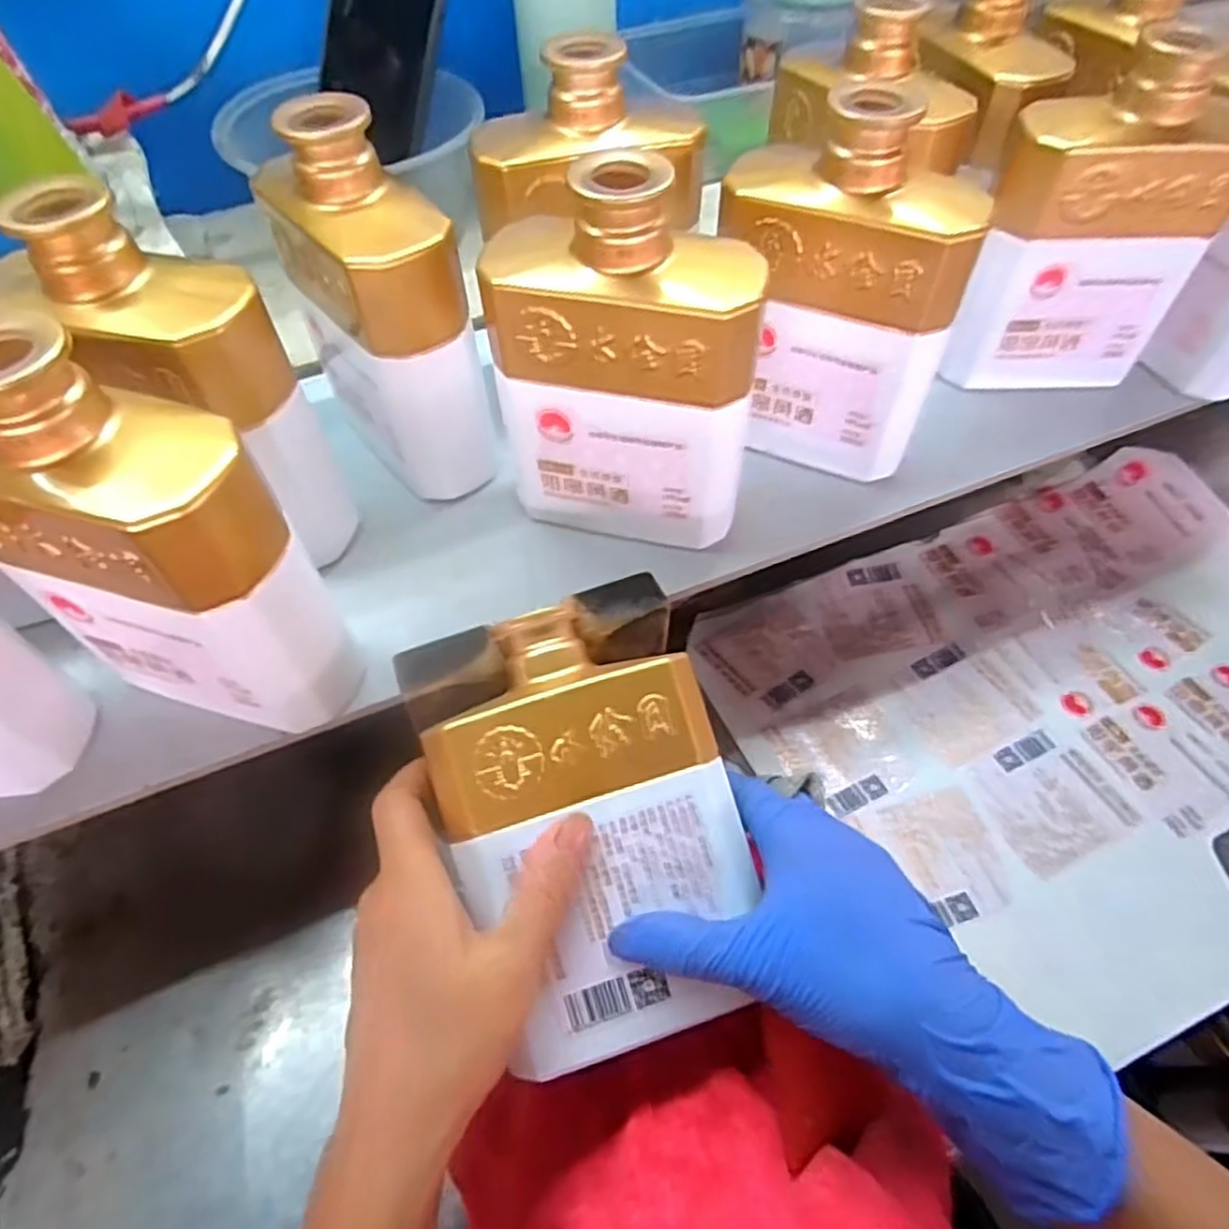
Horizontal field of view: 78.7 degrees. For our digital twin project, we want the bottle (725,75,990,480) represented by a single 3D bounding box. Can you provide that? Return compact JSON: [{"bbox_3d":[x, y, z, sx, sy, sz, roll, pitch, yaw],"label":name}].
[{"bbox_3d":[0.103,-0.148,0.353,0.114,0.154,0.048,23,59,13],"label":"bottle"}]

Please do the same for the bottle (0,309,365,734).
[{"bbox_3d":[-0.163,-0.021,0.270,0.104,0.159,0.056,12,57,6],"label":"bottle"}]

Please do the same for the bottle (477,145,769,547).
[{"bbox_3d":[0.006,-0.104,0.326,0.114,0.155,0.051,14,58,8],"label":"bottle"}]

